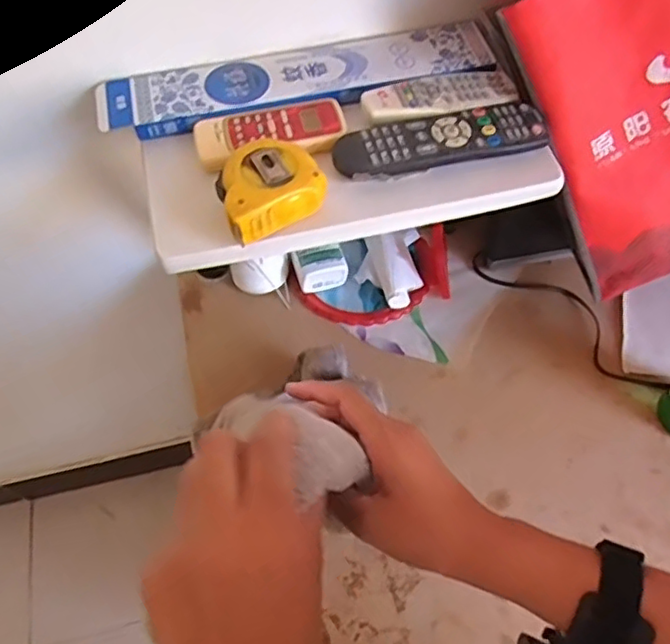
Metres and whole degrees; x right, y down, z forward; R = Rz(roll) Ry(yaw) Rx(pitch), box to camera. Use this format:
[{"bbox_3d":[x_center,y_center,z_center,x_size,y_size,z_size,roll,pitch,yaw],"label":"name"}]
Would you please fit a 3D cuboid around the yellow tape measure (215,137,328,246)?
[{"bbox_3d":[-0.057,-0.113,0.505,0.083,0.032,0.075,-29,63,-13],"label":"yellow tape measure"}]

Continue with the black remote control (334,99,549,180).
[{"bbox_3d":[0.092,-0.159,0.540,0.183,0.019,0.051,-14,61,-5],"label":"black remote control"}]

